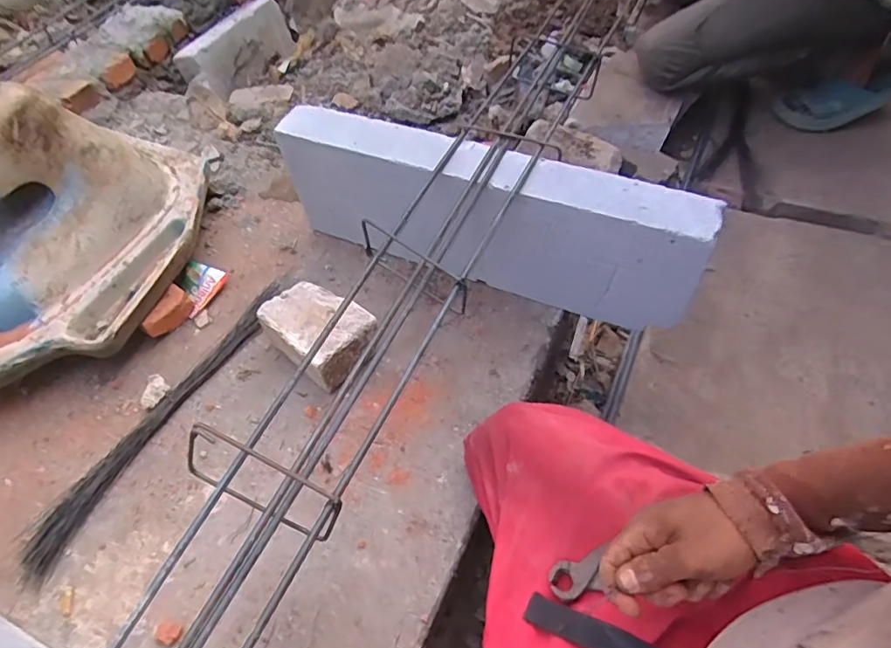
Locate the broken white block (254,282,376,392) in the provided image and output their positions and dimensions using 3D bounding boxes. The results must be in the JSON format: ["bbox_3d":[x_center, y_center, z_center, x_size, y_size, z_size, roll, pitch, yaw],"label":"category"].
[{"bbox_3d":[-0.174,0.017,0.744,0.139,0.081,0.106,31,63,25],"label":"broken white block"}]

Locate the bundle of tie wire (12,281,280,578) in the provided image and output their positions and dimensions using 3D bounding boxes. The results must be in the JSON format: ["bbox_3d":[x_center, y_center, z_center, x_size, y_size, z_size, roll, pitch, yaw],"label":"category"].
[{"bbox_3d":[-0.371,0.110,0.725,0.053,0.025,0.471,23,59,21],"label":"bundle of tie wire"}]

